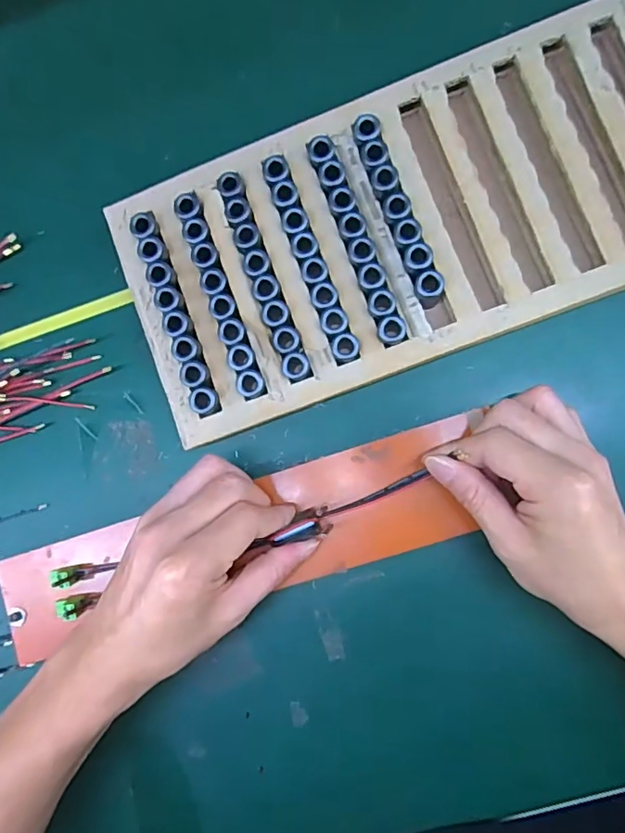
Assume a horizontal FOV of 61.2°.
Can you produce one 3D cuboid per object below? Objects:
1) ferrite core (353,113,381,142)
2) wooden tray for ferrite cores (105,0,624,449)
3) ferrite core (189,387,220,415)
[{"bbox_3d":[0.035,-0.182,0.335,0.017,0.009,0.018,-1,85,5],"label":"ferrite core"},{"bbox_3d":[0.056,-0.121,0.345,0.352,0.040,0.168,-20,84,3],"label":"wooden tray for ferrite cores"},{"bbox_3d":[-0.068,-0.010,0.339,0.018,0.011,0.017,0,86,6],"label":"ferrite core"}]

